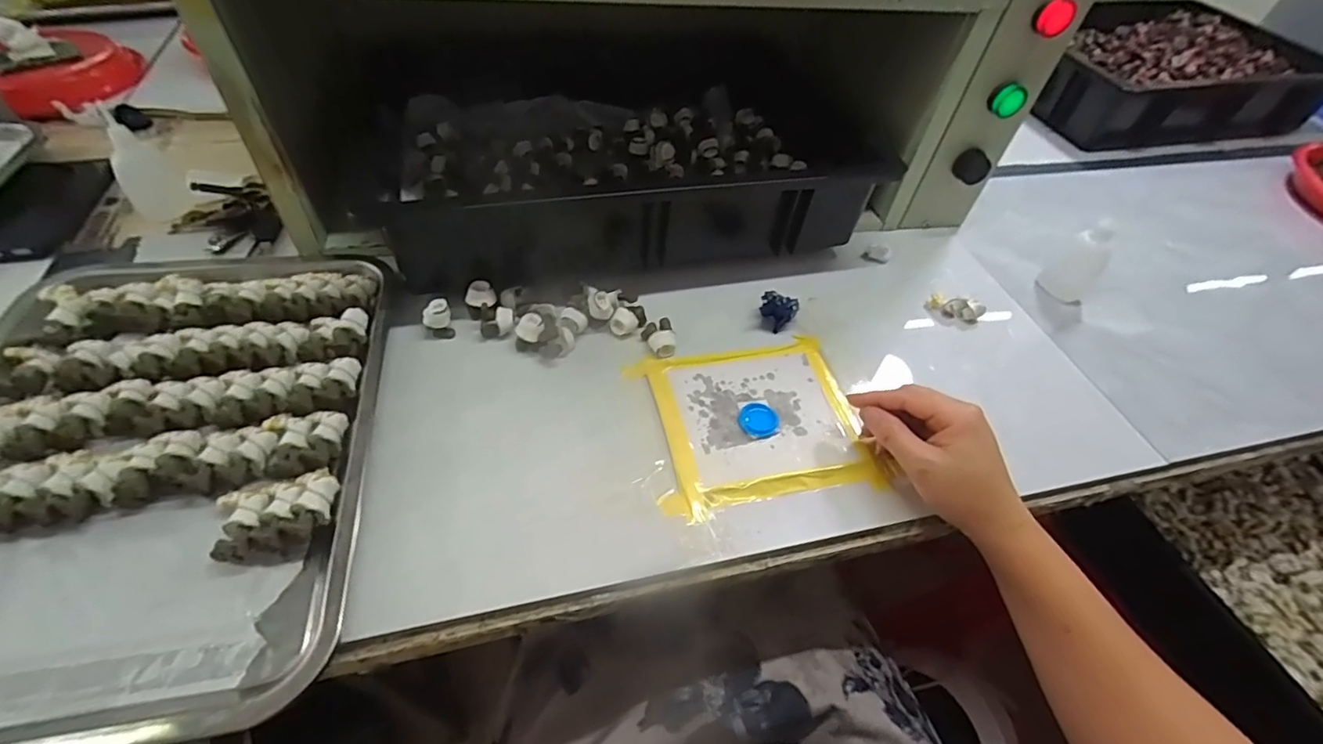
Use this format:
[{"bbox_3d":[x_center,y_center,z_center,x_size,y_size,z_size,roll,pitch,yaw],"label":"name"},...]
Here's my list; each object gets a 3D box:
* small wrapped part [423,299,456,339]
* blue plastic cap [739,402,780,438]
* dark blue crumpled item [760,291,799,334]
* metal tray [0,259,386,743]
[{"bbox_3d":[-0.178,-0.042,0.451,0.021,0.025,0.020,3,50,-4],"label":"small wrapped part"},{"bbox_3d":[0.073,0.036,0.421,0.029,0.006,0.027,3,50,-4],"label":"blue plastic cap"},{"bbox_3d":[0.101,-0.054,0.492,0.032,0.020,0.028,23,52,13],"label":"dark blue crumpled item"},{"bbox_3d":[-0.322,0.045,0.361,0.263,0.029,0.356,-4,51,-9],"label":"metal tray"}]

